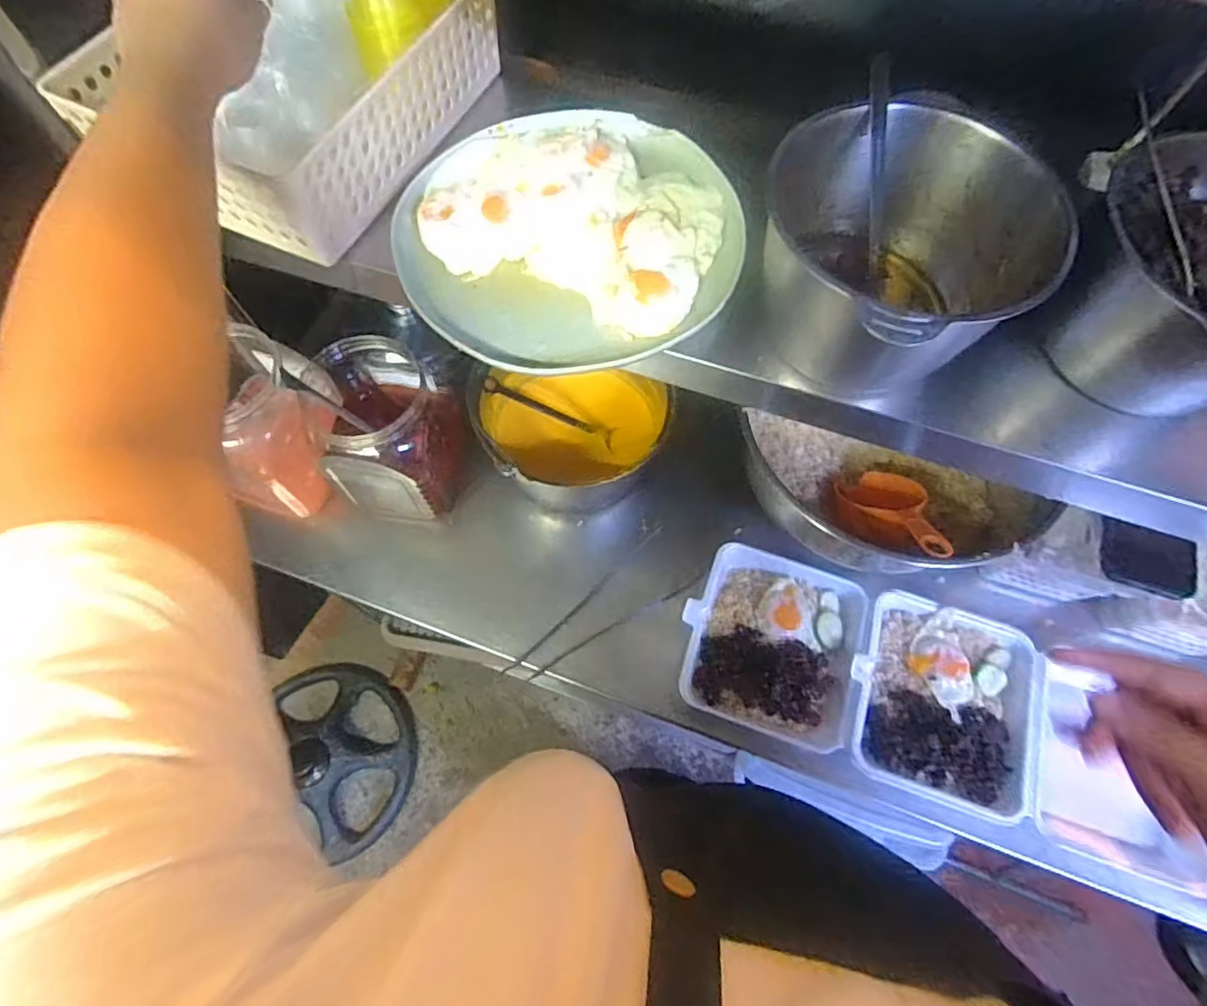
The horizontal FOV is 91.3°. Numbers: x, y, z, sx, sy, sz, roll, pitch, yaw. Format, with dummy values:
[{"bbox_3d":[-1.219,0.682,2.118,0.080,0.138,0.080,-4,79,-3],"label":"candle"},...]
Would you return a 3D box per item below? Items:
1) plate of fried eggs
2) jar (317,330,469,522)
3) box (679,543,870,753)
[{"bbox_3d":[-0.026,-0.213,0.455,0.252,0.024,0.238,1,68,-2],"label":"plate of fried eggs"},{"bbox_3d":[-0.229,-0.080,0.659,0.137,0.171,0.144,8,68,1],"label":"jar"},{"bbox_3d":[0.177,0.143,0.622,0.183,0.043,0.187,18,68,6],"label":"box"}]

